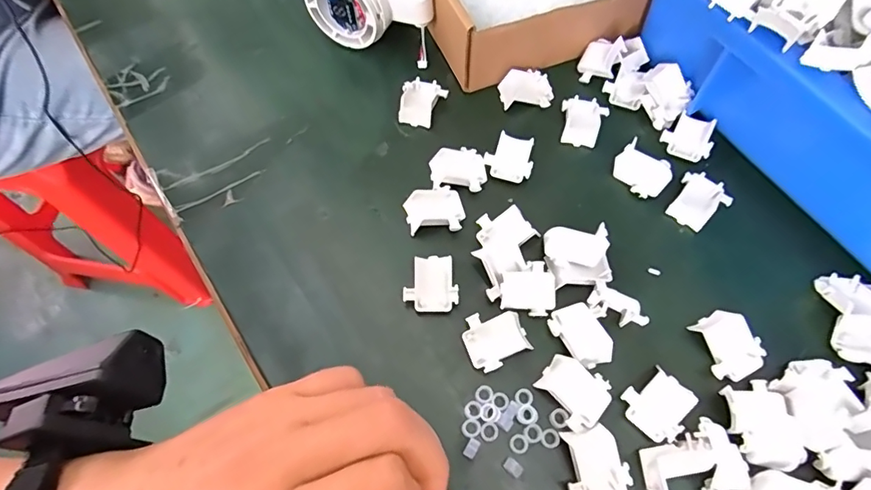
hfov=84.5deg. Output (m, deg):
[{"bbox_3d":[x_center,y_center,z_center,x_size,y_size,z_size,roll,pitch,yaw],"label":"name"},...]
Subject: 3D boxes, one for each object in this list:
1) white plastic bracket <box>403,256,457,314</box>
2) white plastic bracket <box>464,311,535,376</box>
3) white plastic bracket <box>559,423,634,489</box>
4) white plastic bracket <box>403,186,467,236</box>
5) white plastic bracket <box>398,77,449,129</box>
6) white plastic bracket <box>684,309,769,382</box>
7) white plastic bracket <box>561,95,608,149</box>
[{"bbox_3d":[-0.002,0.022,0.265,0.028,0.012,0.031,0,66,1],"label":"white plastic bracket"},{"bbox_3d":[0.032,0.049,0.253,0.033,0.007,0.029,-22,67,-8],"label":"white plastic bracket"},{"bbox_3d":[0.075,0.104,0.227,0.029,0.007,0.032,-13,66,-4],"label":"white plastic bracket"},{"bbox_3d":[-0.001,-0.021,0.283,0.034,0.011,0.029,-4,66,-1],"label":"white plastic bracket"},{"bbox_3d":[-0.010,-0.095,0.317,0.027,0.015,0.032,18,68,9],"label":"white plastic bracket"},{"bbox_3d":[0.152,0.051,0.248,0.028,0.010,0.034,-18,67,-7],"label":"white plastic bracket"},{"bbox_3d":[0.094,-0.081,0.310,0.028,0.009,0.032,19,68,9],"label":"white plastic bracket"}]

